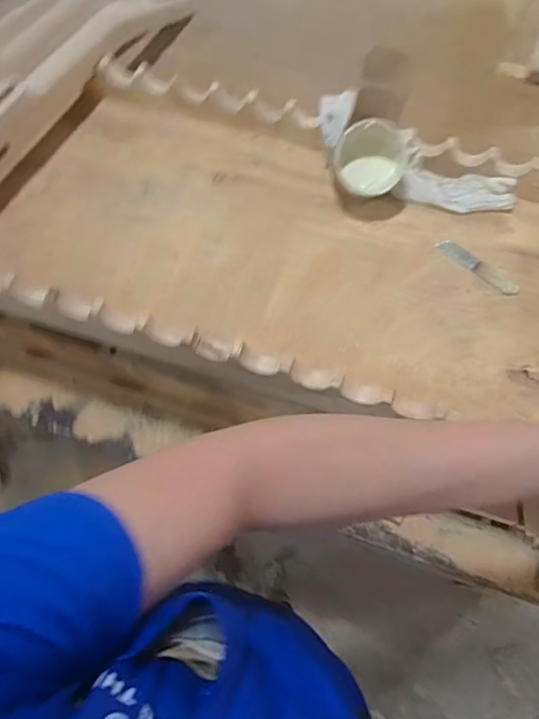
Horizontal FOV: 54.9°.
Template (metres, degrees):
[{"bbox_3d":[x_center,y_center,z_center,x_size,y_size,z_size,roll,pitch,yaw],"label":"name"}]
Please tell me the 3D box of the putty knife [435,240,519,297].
[{"bbox_3d":[0.237,-0.106,0.591,0.020,0.006,0.102,-43,72,-16],"label":"putty knife"}]

